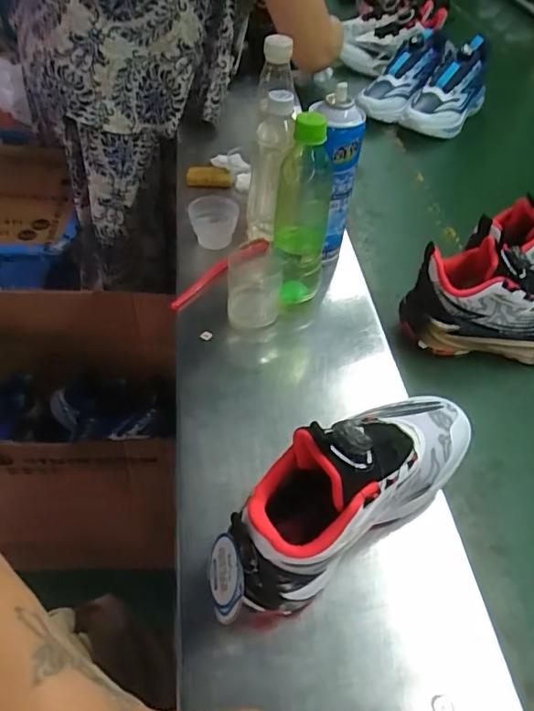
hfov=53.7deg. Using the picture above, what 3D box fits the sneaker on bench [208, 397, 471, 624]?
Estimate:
[{"bbox_3d":[0.066,0.095,0.404,0.251,0.113,0.077,-31,58,-23],"label":"sneaker on bench"}]

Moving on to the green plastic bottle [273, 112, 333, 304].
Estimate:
[{"bbox_3d":[0.036,-0.142,0.574,0.059,0.220,0.067,7,49,3],"label":"green plastic bottle"}]

